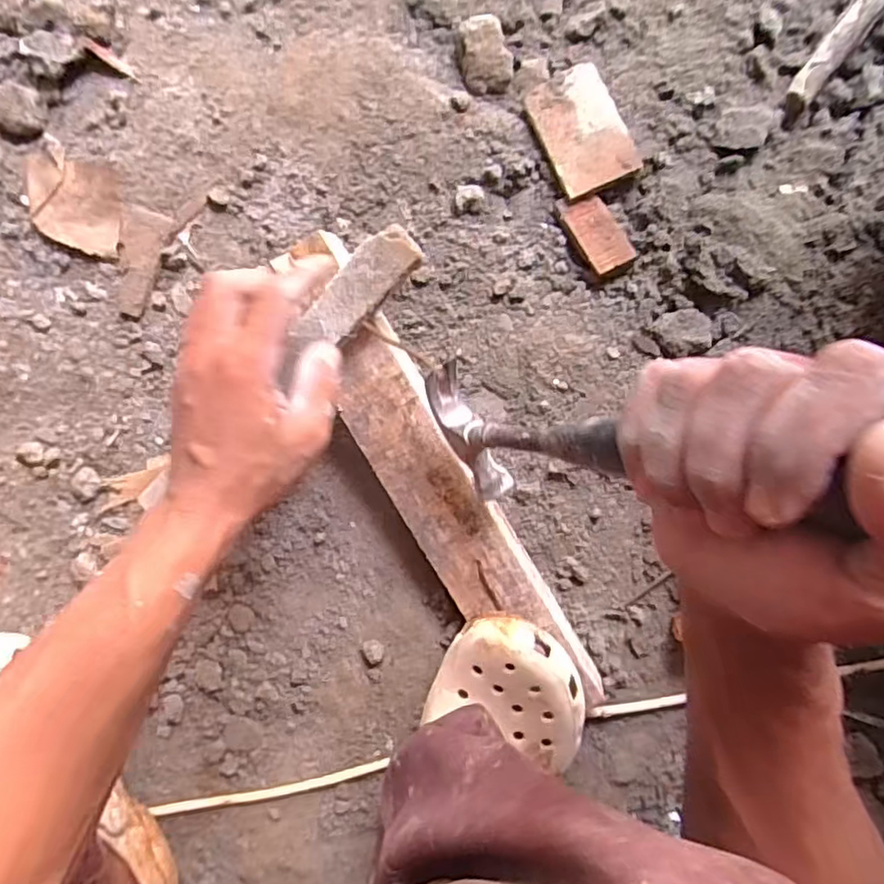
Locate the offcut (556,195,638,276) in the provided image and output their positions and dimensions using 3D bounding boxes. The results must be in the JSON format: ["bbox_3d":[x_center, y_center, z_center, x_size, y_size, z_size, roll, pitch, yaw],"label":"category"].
[{"bbox_3d":[0.118,-0.161,0.479,0.035,0.008,0.068,-29,78,2],"label":"offcut"}]

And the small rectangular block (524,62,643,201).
[{"bbox_3d":[0.108,-0.243,0.486,0.063,0.005,0.097,-21,82,0],"label":"small rectangular block"}]

